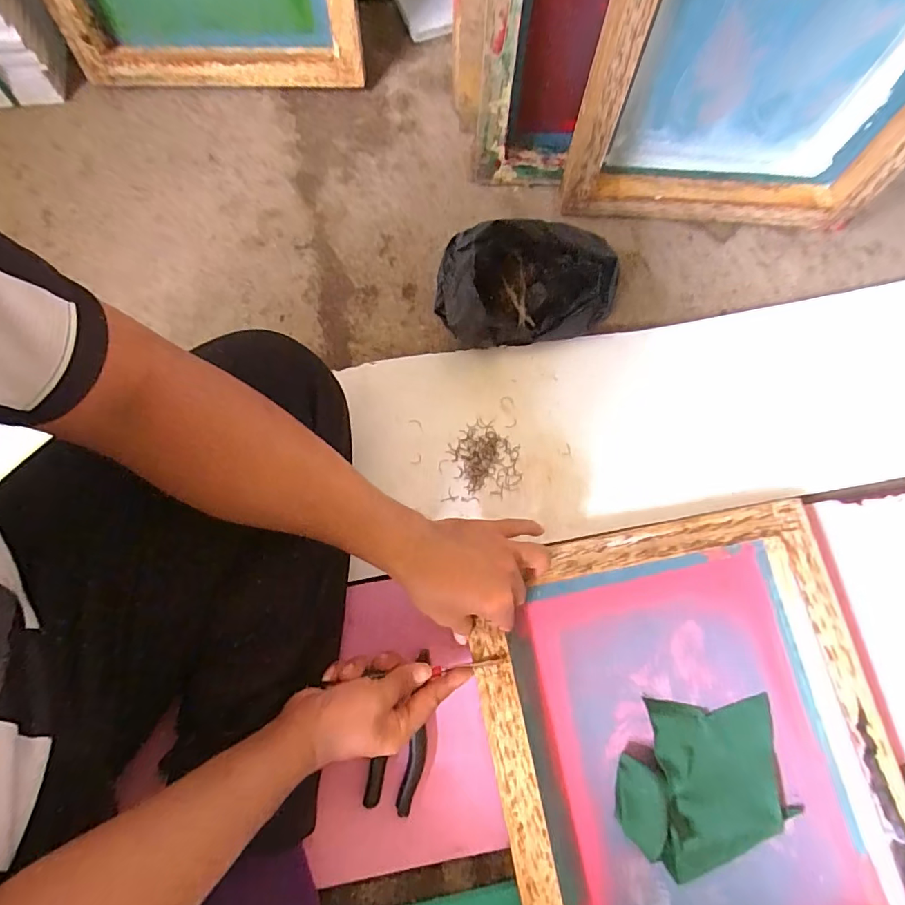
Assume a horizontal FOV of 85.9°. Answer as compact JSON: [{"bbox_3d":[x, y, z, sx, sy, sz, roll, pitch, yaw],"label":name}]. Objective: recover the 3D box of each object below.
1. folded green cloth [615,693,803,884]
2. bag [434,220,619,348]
[{"bbox_3d":[0.250,0.326,0.486,0.172,0.019,0.145,-12,77,-3],"label":"folded green cloth"},{"bbox_3d":[0.083,-0.188,0.563,0.201,0.099,0.112,3,77,0],"label":"bag"}]

